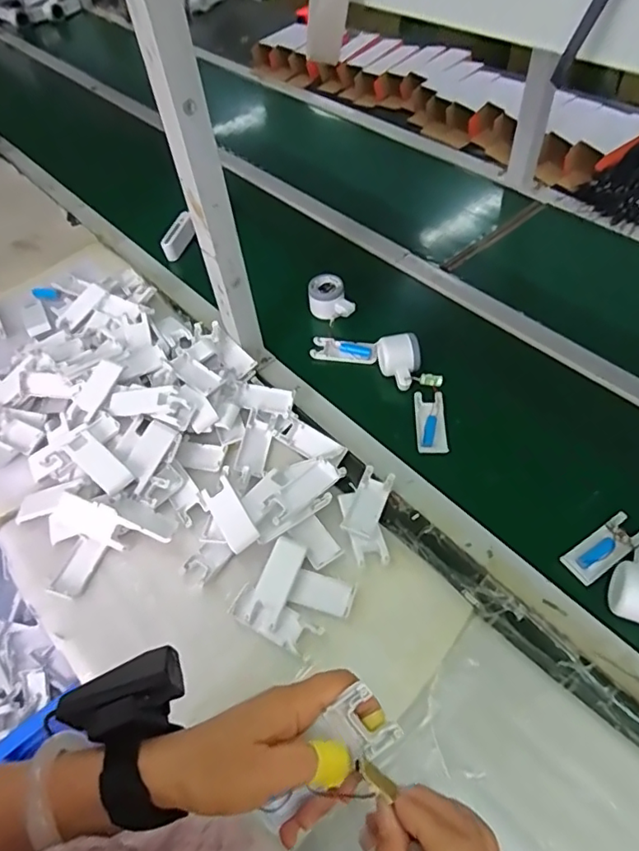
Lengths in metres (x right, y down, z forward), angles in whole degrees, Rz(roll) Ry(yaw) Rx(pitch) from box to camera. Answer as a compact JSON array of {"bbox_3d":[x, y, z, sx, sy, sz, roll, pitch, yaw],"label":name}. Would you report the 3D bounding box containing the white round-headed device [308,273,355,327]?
[{"bbox_3d":[0.017,-0.208,0.877,0.061,0.049,0.073,-28,56,-15],"label":"white round-headed device"}]

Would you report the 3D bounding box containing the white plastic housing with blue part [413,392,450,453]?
[{"bbox_3d":[0.156,-0.004,0.745,0.042,0.012,0.100,-1,53,5],"label":"white plastic housing with blue part"}]

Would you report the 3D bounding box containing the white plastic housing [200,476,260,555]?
[{"bbox_3d":[-0.111,0.108,0.651,0.038,0.016,0.100,-28,56,-15],"label":"white plastic housing"}]

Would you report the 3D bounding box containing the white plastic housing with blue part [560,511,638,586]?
[{"bbox_3d":[0.332,0.141,0.615,0.101,0.008,0.040,-29,56,-16],"label":"white plastic housing with blue part"}]

